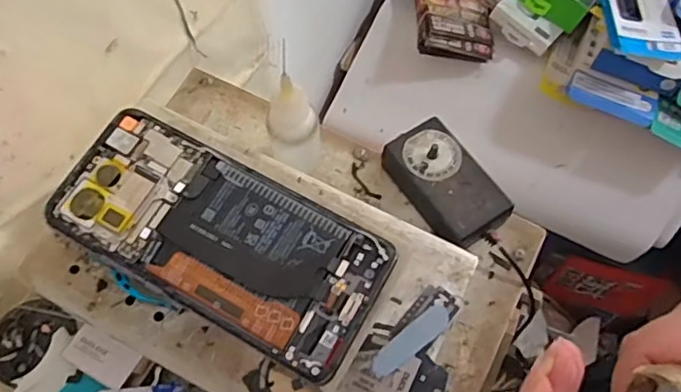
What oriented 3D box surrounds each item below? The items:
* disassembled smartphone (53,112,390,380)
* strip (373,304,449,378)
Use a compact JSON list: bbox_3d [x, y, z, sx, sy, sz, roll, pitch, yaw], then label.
[{"bbox_3d":[-0.060,0.018,0.285,0.161,0.011,0.072,27,70,13],"label":"disassembled smartphone"},{"bbox_3d":[0.038,0.078,0.318,0.050,0.004,0.013,-38,71,-14],"label":"strip"}]

